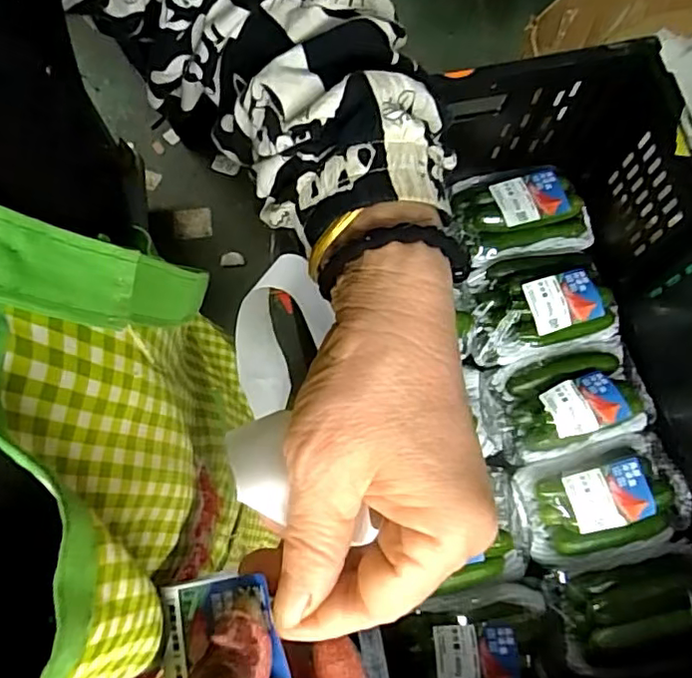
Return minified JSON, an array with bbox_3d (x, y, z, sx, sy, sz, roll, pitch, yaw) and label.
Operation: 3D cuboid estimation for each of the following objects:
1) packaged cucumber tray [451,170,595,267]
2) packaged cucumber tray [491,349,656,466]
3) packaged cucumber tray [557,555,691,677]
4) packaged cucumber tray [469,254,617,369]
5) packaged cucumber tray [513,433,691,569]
[{"bbox_3d":[0.213,-0.152,0.703,0.162,0.056,0.108,-12,75,-3],"label":"packaged cucumber tray"},{"bbox_3d":[0.254,0.060,0.637,0.170,0.042,0.107,-14,75,-3],"label":"packaged cucumber tray"},{"bbox_3d":[0.298,0.276,0.585,0.160,0.040,0.102,-10,75,-2],"label":"packaged cucumber tray"},{"bbox_3d":[0.223,-0.044,0.664,0.173,0.039,0.117,-13,75,-3],"label":"packaged cucumber tray"},{"bbox_3d":[0.271,0.173,0.614,0.173,0.057,0.114,-15,75,-4],"label":"packaged cucumber tray"}]

